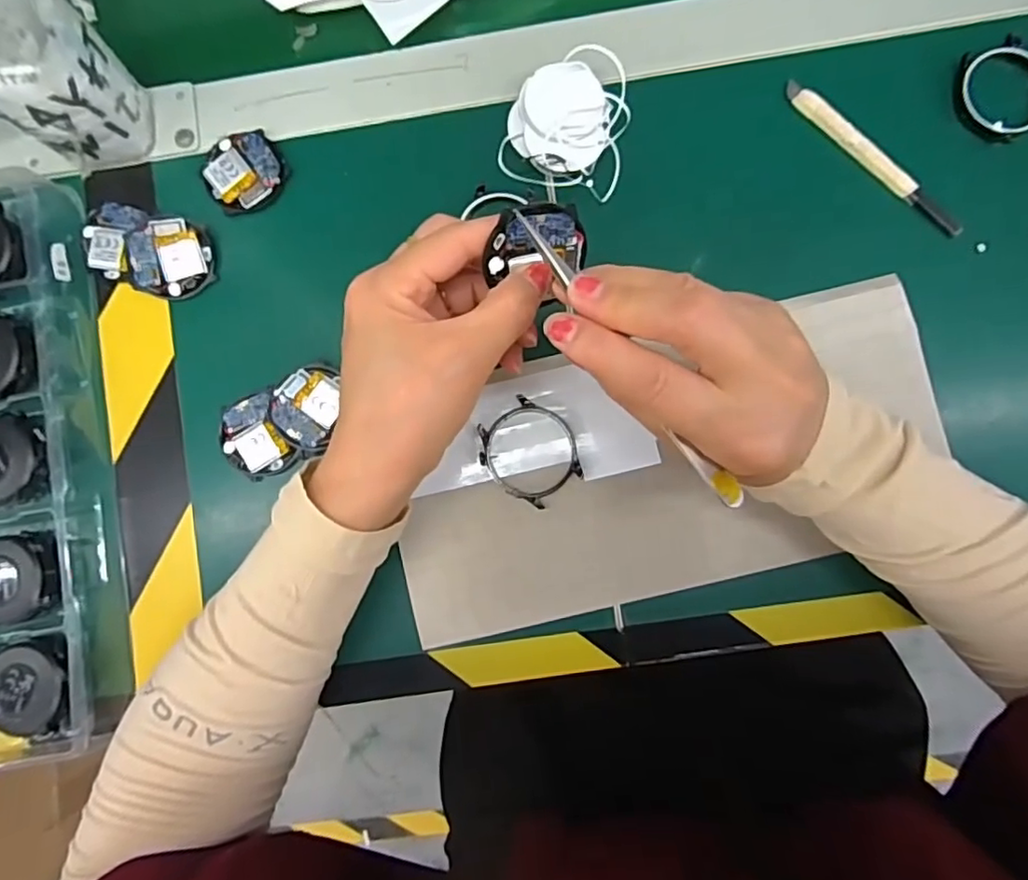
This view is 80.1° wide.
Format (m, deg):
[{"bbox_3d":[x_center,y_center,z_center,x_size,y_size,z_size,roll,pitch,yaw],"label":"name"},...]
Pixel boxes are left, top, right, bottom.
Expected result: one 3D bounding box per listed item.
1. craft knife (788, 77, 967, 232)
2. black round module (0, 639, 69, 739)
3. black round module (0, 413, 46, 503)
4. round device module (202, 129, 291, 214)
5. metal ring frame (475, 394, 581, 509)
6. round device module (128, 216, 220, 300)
[{"bbox_3d":[0.183,-0.144,0.313,0.112,0.009,0.009,45,88,5],"label":"craft knife"},{"bbox_3d":[-0.237,0.120,0.296,0.042,0.008,0.042,8,86,3],"label":"black round module"},{"bbox_3d":[-0.261,0.010,0.310,0.045,0.007,0.042,-10,85,2],"label":"black round module"},{"bbox_3d":[-0.144,-0.144,0.328,0.040,0.010,0.040,0,85,3],"label":"round device module"},{"bbox_3d":[0.008,0.006,0.306,0.045,0.010,0.051,-38,85,-1],"label":"metal ring frame"},{"bbox_3d":[-0.180,-0.095,0.322,0.043,0.009,0.041,0,85,3],"label":"round device module"}]

